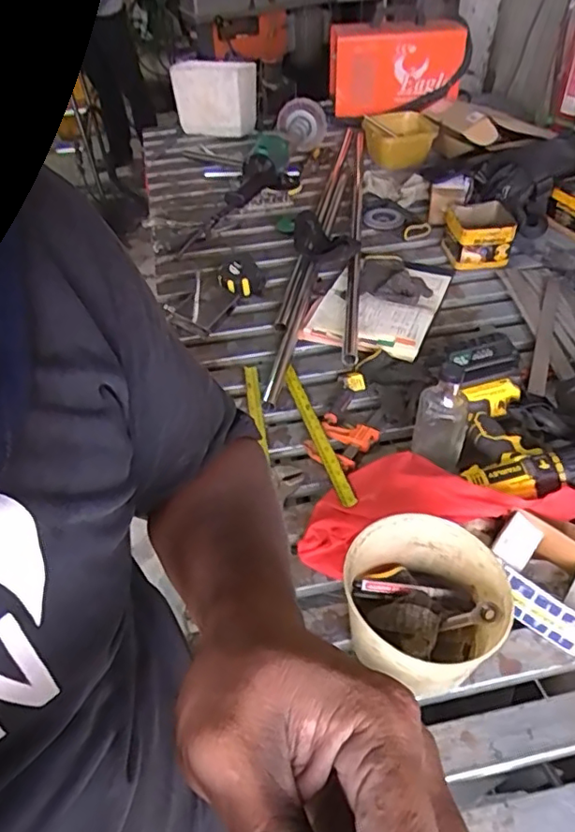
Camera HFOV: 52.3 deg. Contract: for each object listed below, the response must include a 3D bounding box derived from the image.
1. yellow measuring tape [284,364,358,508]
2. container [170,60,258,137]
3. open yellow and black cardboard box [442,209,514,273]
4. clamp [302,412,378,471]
[{"bbox_3d":[0.043,0.022,0.876,0.021,0.007,0.306,-30,42,6],"label":"yellow measuring tape"},{"bbox_3d":[-0.212,-0.899,1.660,0.239,0.157,0.095,5,46,7],"label":"container"},{"bbox_3d":[0.391,-0.369,1.211,0.108,0.094,0.123,-7,45,-4],"label":"open yellow and black cardboard box"},{"bbox_3d":[0.076,0.041,0.865,0.086,0.024,0.087,22,50,23],"label":"clamp"}]

